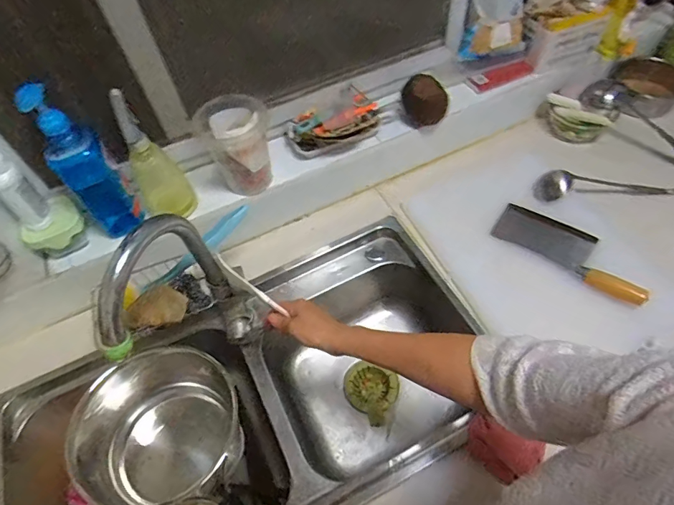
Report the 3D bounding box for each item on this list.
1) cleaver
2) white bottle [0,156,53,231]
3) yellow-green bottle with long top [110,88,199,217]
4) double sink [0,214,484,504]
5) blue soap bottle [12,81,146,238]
[{"bbox_3d":[0.420,-0.009,0.764,0.263,0.032,0.095,34,64,25],"label":"cleaver"},{"bbox_3d":[-0.486,-0.098,0.635,0.039,0.143,0.047,33,64,24],"label":"white bottle"},{"bbox_3d":[-0.300,-0.144,0.683,0.082,0.221,0.063,-32,58,-16],"label":"yellow-green bottle with long top"},{"bbox_3d":[-0.133,0.278,0.762,0.789,0.197,0.408,-26,57,-13],"label":"double sink"},{"bbox_3d":[-0.389,-0.132,0.657,0.074,0.246,0.060,-36,60,-19],"label":"blue soap bottle"}]

